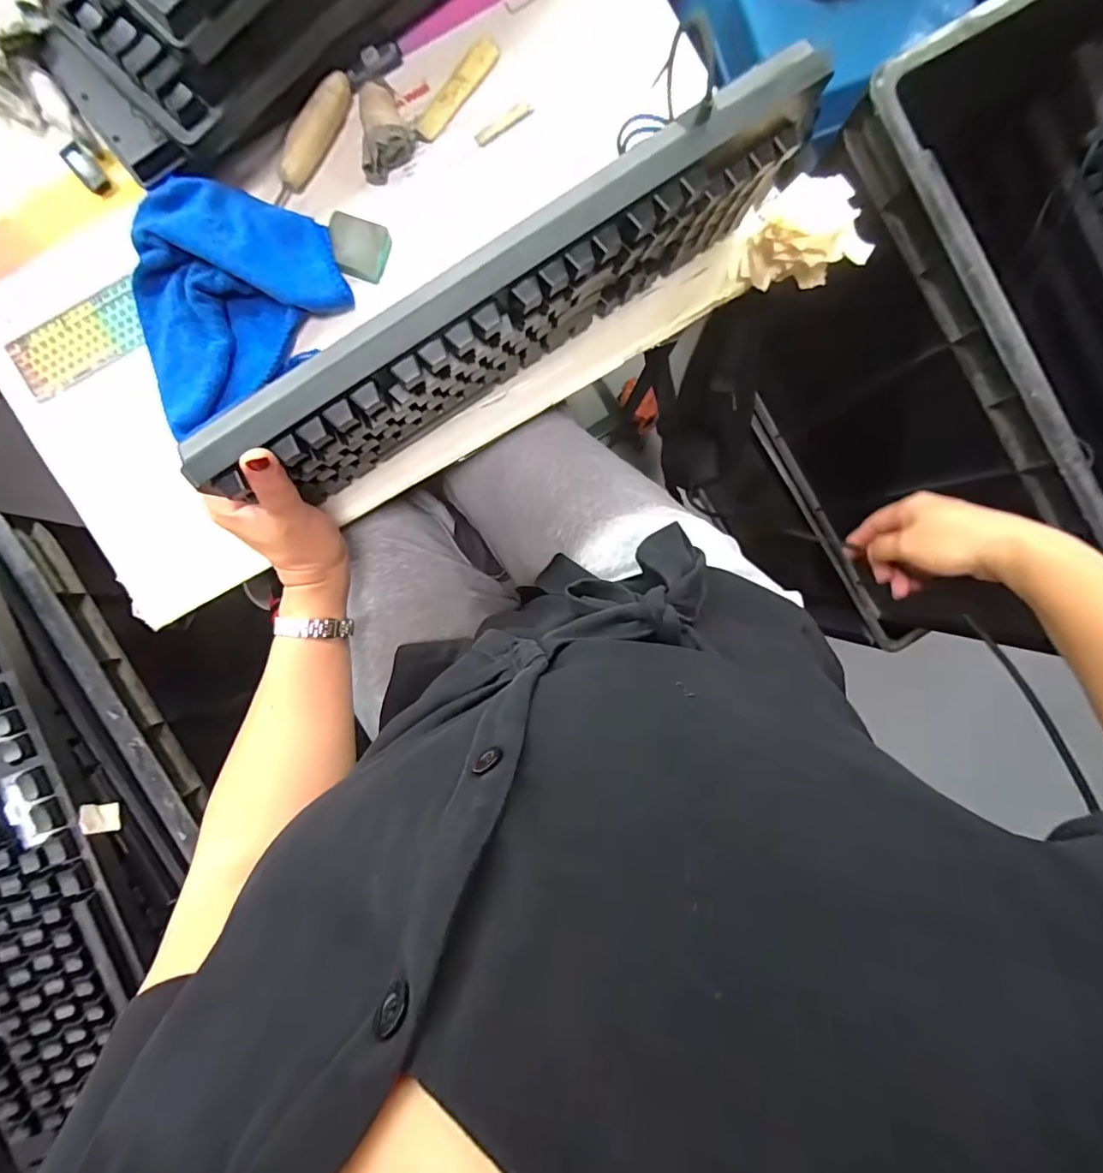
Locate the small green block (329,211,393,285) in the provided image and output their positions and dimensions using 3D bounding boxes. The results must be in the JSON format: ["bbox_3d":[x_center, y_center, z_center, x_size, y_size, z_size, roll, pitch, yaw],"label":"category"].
[{"bbox_3d":[-0.159,-0.276,0.408,0.046,0.018,0.043,21,90,-2],"label":"small green block"}]

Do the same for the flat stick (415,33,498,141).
[{"bbox_3d":[-0.078,-0.412,0.414,0.022,0.004,0.096,36,90,-2],"label":"flat stick"}]

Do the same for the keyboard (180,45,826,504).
[{"bbox_3d":[-0.025,-0.181,0.339,0.427,0.147,0.040,-33,92,-2],"label":"keyboard"}]

